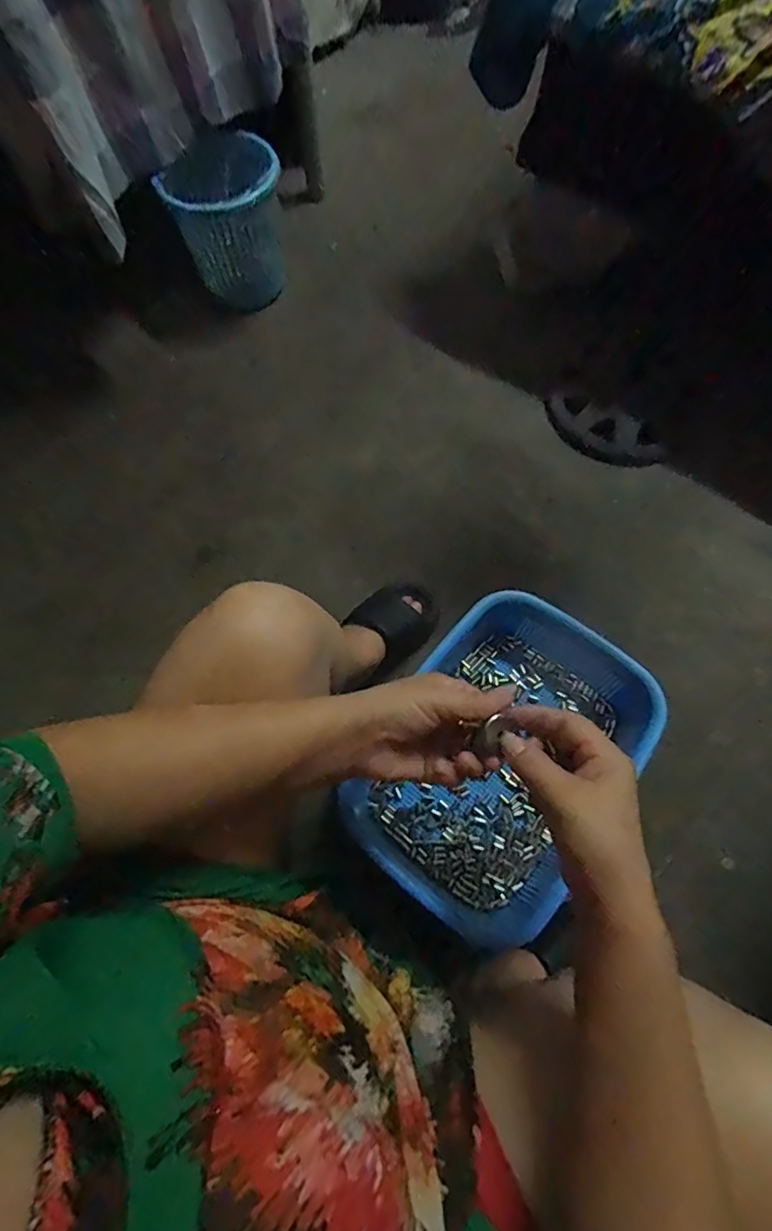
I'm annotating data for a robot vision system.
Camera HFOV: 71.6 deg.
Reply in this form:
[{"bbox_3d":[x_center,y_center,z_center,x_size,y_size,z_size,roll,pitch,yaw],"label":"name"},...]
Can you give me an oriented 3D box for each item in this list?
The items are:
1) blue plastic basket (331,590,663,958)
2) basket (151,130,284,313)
[{"bbox_3d":[0.115,0.126,0.517,0.220,0.073,0.319,36,73,14],"label":"blue plastic basket"},{"bbox_3d":[-0.299,-0.759,1.065,0.205,0.258,0.182,-14,69,-4],"label":"basket"}]

